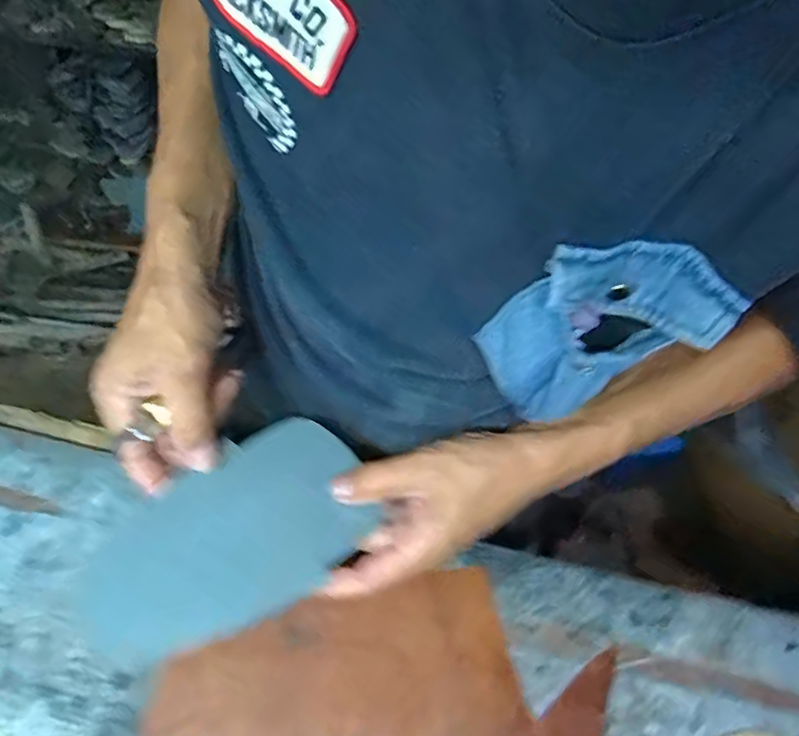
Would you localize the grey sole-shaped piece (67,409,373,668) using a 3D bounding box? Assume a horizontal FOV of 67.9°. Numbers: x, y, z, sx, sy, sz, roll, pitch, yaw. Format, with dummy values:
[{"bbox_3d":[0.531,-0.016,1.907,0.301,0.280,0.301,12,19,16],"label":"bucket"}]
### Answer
[{"bbox_3d":[-0.100,0.103,0.347,0.169,0.008,0.095,-33,70,-14],"label":"grey sole-shaped piece"}]

